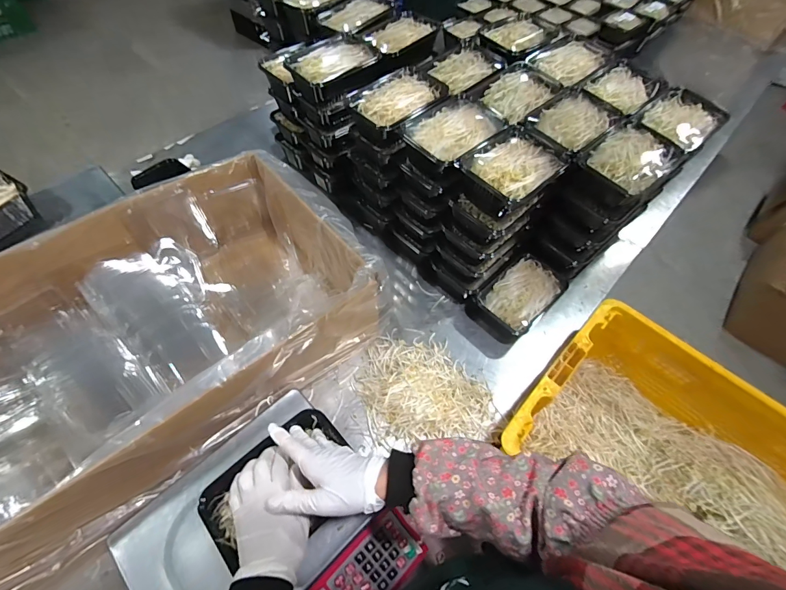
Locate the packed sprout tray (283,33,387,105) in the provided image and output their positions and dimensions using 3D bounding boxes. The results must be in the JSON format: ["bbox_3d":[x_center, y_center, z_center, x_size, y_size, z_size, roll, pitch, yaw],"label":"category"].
[{"bbox_3d":[-0.120,-0.466,0.778,0.179,0.057,0.133,-32,64,-21],"label":"packed sprout tray"}]

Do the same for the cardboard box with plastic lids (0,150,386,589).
[{"bbox_3d":[-0.423,0.089,0.614,0.745,0.204,0.456,-37,66,-23],"label":"cardboard box with plastic lids"}]

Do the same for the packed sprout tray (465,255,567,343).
[{"bbox_3d":[0.261,0.004,0.795,0.180,0.071,0.127,-38,67,-24],"label":"packed sprout tray"}]

